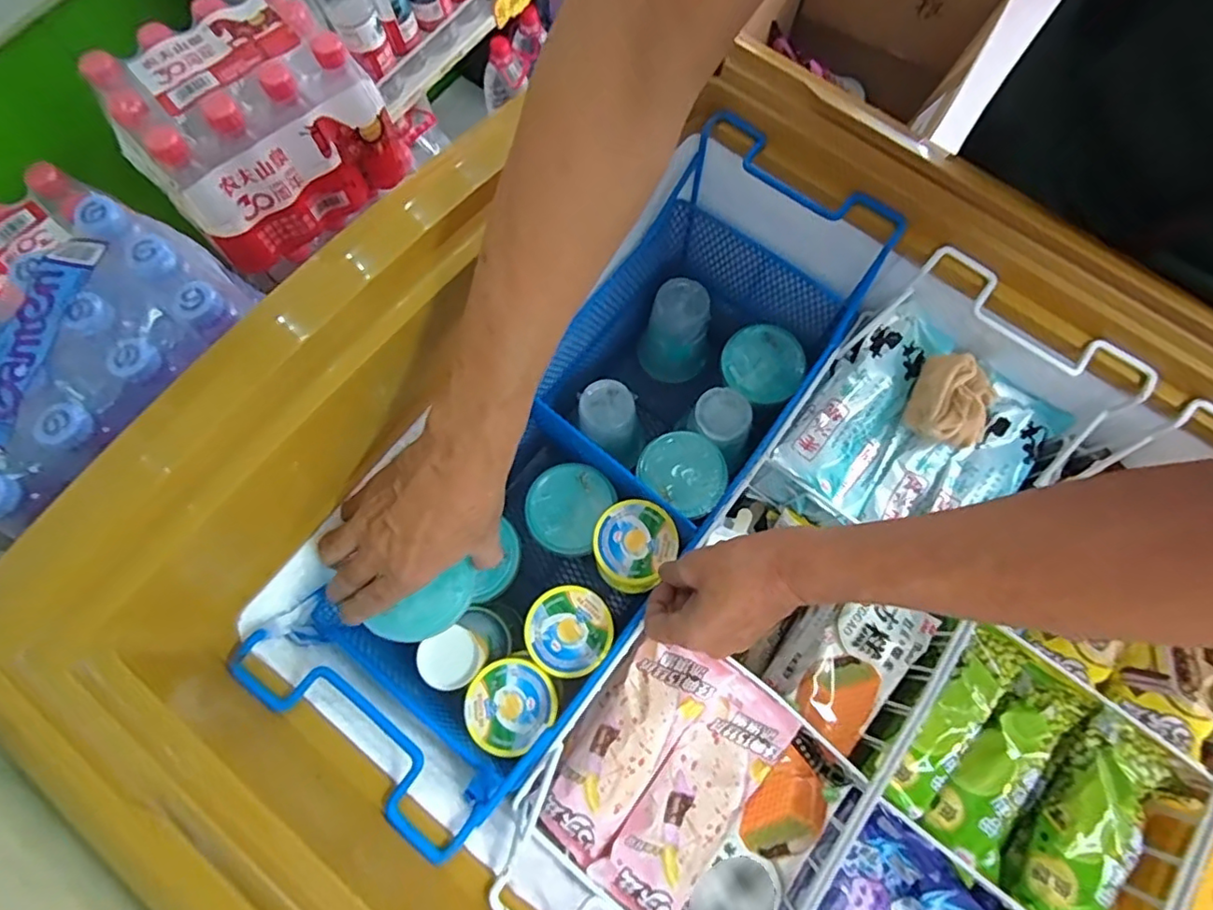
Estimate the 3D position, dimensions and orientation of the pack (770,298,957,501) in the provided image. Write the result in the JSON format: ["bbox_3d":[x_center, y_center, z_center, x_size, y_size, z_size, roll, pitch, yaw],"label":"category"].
[{"bbox_3d":[0.231,-0.046,0.534,0.076,0.045,0.180,37,77,9],"label":"pack"}]

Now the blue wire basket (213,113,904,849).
[{"bbox_3d":[-0.006,0.025,0.576,0.216,0.302,0.546,38,77,9],"label":"blue wire basket"}]

